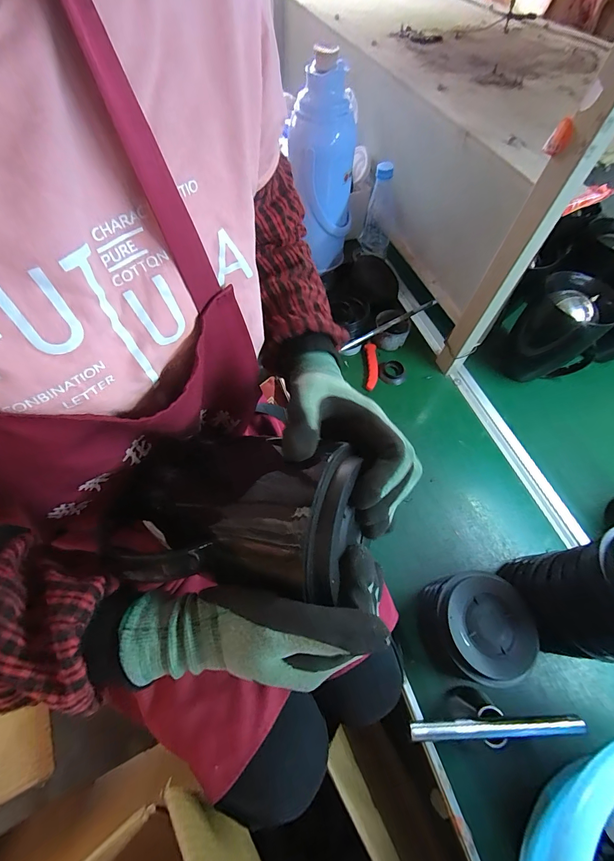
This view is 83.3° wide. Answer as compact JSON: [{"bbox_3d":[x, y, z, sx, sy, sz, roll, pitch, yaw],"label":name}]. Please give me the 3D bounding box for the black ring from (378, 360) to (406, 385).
[{"bbox_3d":[0.172,-0.116,0.705,0.047,0.017,0.056,-11,61,-11],"label":"black ring"}]

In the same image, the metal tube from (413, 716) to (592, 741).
[{"bbox_3d":[0.213,0.329,0.382,0.193,0.016,0.017,1,59,-4],"label":"metal tube"}]

